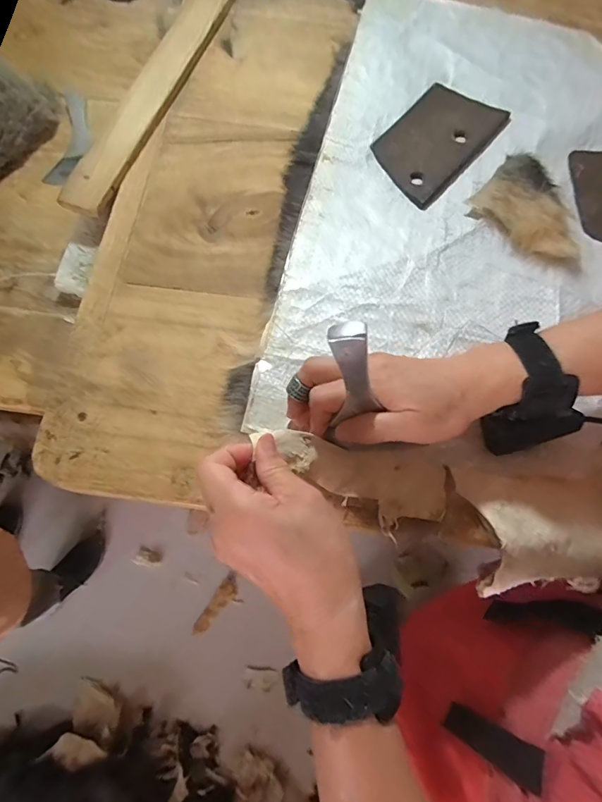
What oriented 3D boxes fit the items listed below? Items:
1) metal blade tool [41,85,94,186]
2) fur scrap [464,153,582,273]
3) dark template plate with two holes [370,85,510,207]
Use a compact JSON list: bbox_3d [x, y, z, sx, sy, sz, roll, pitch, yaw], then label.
[{"bbox_3d":[-0.277,-0.325,0.543,0.044,0.006,0.156,-1,71,0],"label":"metal blade tool"},{"bbox_3d":[0.236,-0.186,0.445,0.090,0.021,0.130,-37,76,-10],"label":"fur scrap"},{"bbox_3d":[0.149,-0.287,0.488,0.091,0.009,0.168,40,75,5],"label":"dark template plate with two holes"}]

